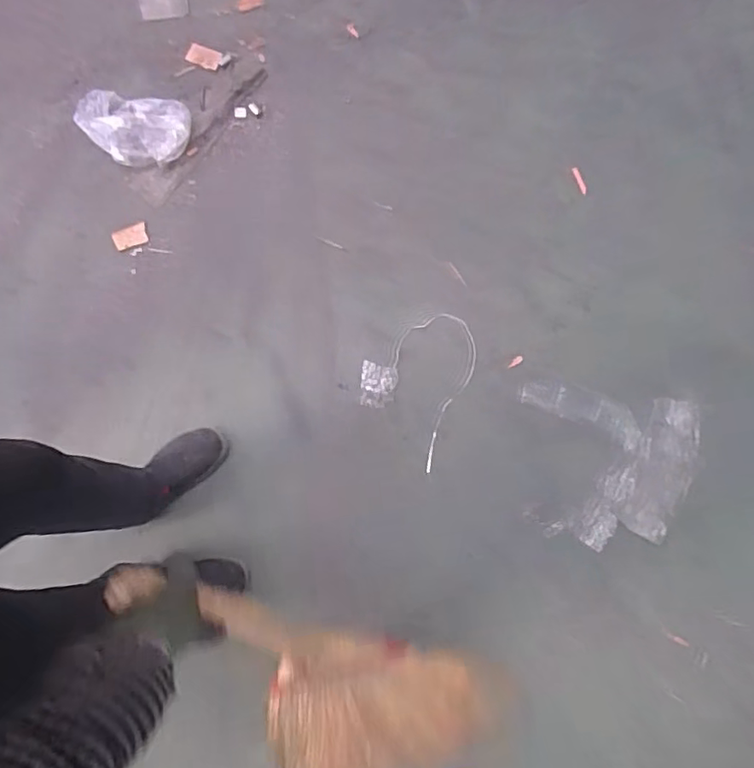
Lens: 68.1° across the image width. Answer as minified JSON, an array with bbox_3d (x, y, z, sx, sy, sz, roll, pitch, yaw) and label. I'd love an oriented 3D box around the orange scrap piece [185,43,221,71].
[{"bbox_3d":[-0.421,-0.794,1.355,0.078,0.009,0.046,22,93,-2],"label":"orange scrap piece"}]

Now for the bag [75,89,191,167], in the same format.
[{"bbox_3d":[-0.551,-0.582,1.273,0.240,0.085,0.156,-2,79,-1],"label":"bag"}]

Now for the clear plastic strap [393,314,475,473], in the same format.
[{"bbox_3d":[0.103,-0.001,1.219,0.174,0.006,0.335,25,79,4],"label":"clear plastic strap"}]

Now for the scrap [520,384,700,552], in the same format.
[{"bbox_3d":[0.494,0.176,1.187,0.371,0.009,0.321,8,79,1],"label":"scrap"}]

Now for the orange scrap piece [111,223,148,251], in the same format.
[{"bbox_3d":[-0.556,-0.330,1.255,0.074,0.009,0.042,-21,97,-9],"label":"orange scrap piece"}]

